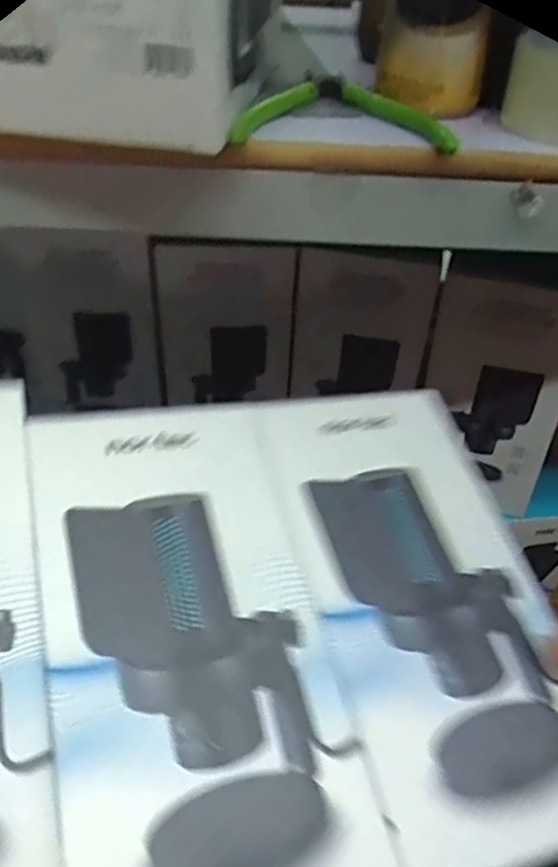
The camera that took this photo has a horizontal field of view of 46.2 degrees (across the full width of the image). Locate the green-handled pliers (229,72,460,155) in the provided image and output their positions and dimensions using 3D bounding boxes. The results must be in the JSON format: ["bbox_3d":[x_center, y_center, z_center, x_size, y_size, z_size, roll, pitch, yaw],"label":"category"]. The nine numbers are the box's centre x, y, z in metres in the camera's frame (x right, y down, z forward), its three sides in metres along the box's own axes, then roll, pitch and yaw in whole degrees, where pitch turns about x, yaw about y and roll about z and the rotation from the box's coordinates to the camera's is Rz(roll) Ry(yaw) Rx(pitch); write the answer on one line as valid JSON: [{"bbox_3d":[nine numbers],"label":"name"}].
[{"bbox_3d":[0.031,-0.195,0.386,0.115,0.013,0.134,1,41,-4],"label":"green-handled pliers"}]

